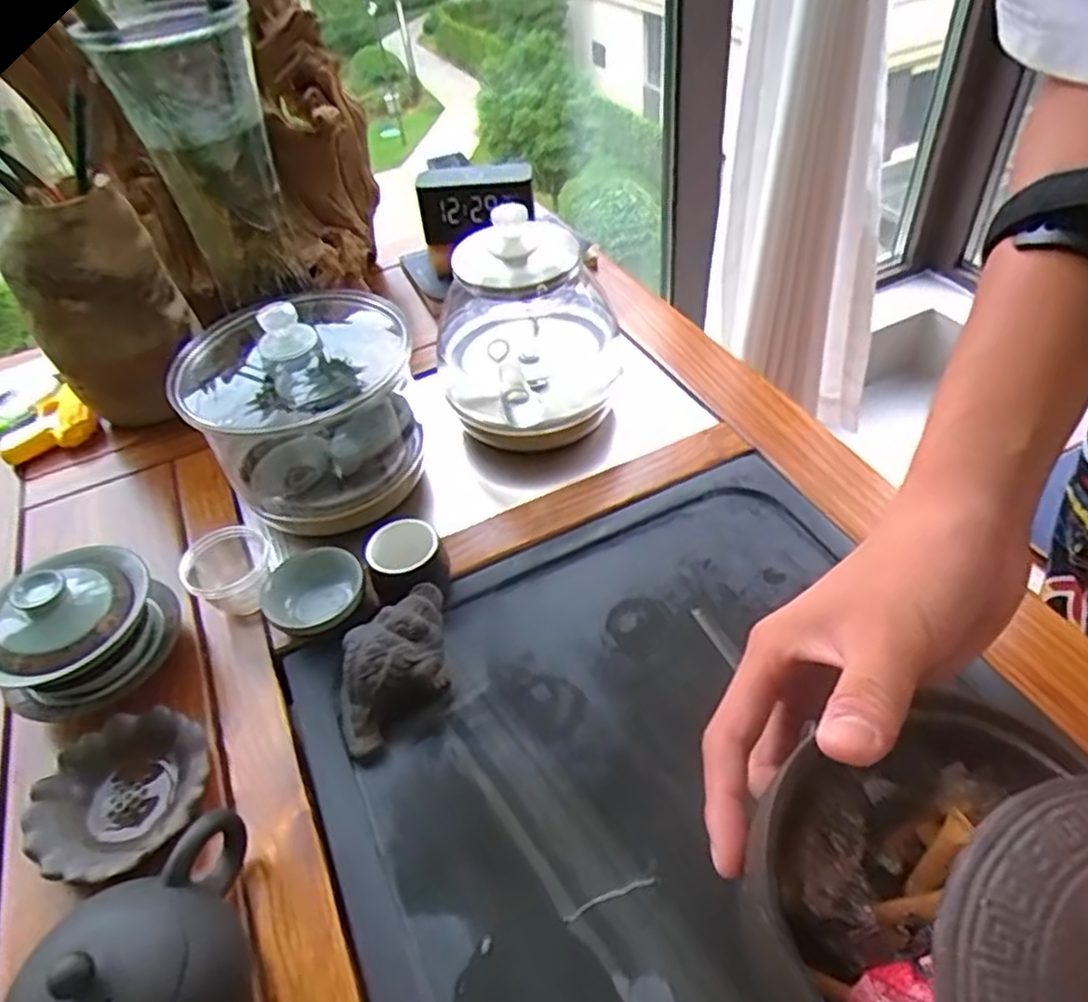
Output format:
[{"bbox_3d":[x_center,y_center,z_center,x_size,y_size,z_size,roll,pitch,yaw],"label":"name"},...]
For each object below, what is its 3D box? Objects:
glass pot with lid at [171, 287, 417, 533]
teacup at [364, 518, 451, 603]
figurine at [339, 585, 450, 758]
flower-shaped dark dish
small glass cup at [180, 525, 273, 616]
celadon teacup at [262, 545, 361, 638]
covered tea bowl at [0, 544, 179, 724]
[{"bbox_3d":[-0.171,-0.068,0.529,0.150,0.143,0.140,-3,45,3],"label":"glass pot with lid"},{"bbox_3d":[-0.088,0.044,0.483,0.050,0.042,0.047,-17,46,-10],"label":"teacup"},{"bbox_3d":[-0.088,0.096,0.434,0.082,0.043,0.057,-29,49,-20],"label":"figurine"},{"bbox_3d":[-0.227,0.158,0.399,0.088,0.017,0.087,-3,43,3],"label":"flower-shaped dark dish"},{"bbox_3d":[-0.205,0.050,0.487,0.054,0.038,0.053,-3,45,3],"label":"small glass cup"},{"bbox_3d":[-0.145,0.064,0.474,0.061,0.028,0.062,-24,46,-18],"label":"celadon teacup"},{"bbox_3d":[-0.277,0.074,0.439,0.089,0.075,0.088,-24,47,-17],"label":"covered tea bowl"}]

